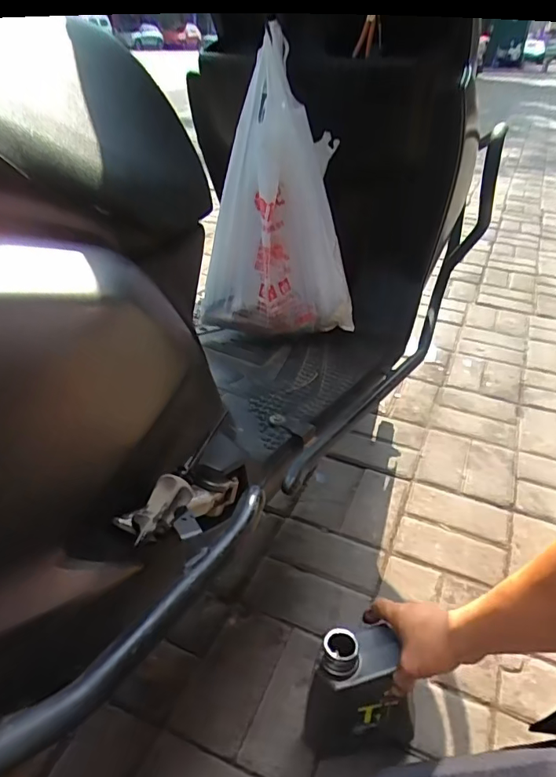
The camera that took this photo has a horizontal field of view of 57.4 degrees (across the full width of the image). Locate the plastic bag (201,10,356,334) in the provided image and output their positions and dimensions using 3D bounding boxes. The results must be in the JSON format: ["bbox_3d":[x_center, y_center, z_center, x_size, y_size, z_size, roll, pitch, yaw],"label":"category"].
[{"bbox_3d":[0.000,-0.259,0.782,0.231,0.404,0.099,-4,35,-9],"label":"plastic bag"}]

